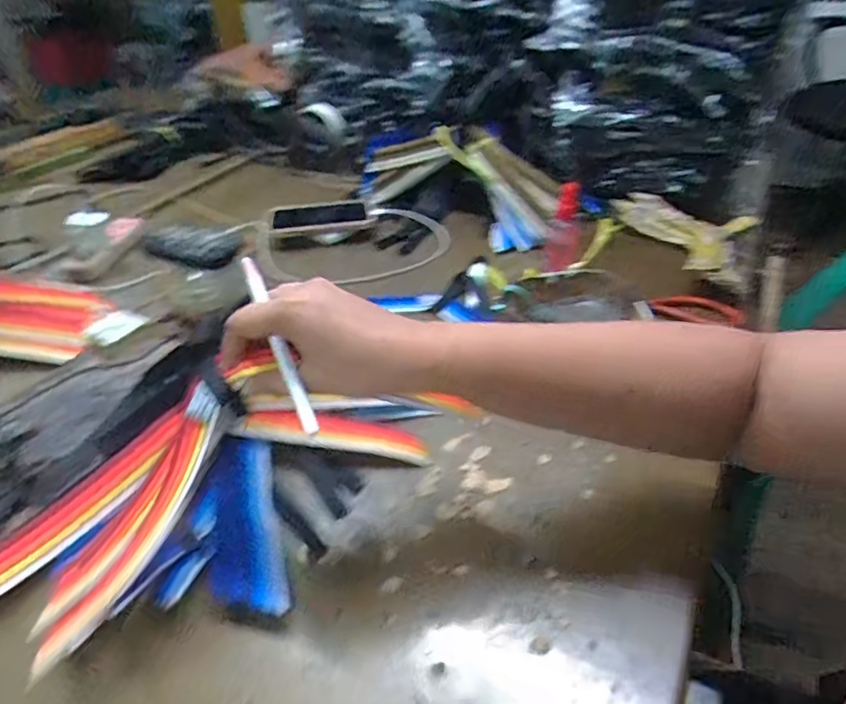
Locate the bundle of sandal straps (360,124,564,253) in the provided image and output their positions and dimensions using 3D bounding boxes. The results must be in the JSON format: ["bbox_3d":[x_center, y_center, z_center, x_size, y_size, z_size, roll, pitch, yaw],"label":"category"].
[{"bbox_3d":[0.044,-0.252,0.795,0.321,0.114,0.077,25,47,32],"label":"bundle of sandal straps"}]

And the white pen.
[{"bbox_3d":[-0.088,-0.006,0.336,0.009,0.007,0.121,-19,71,-18],"label":"white pen"}]

